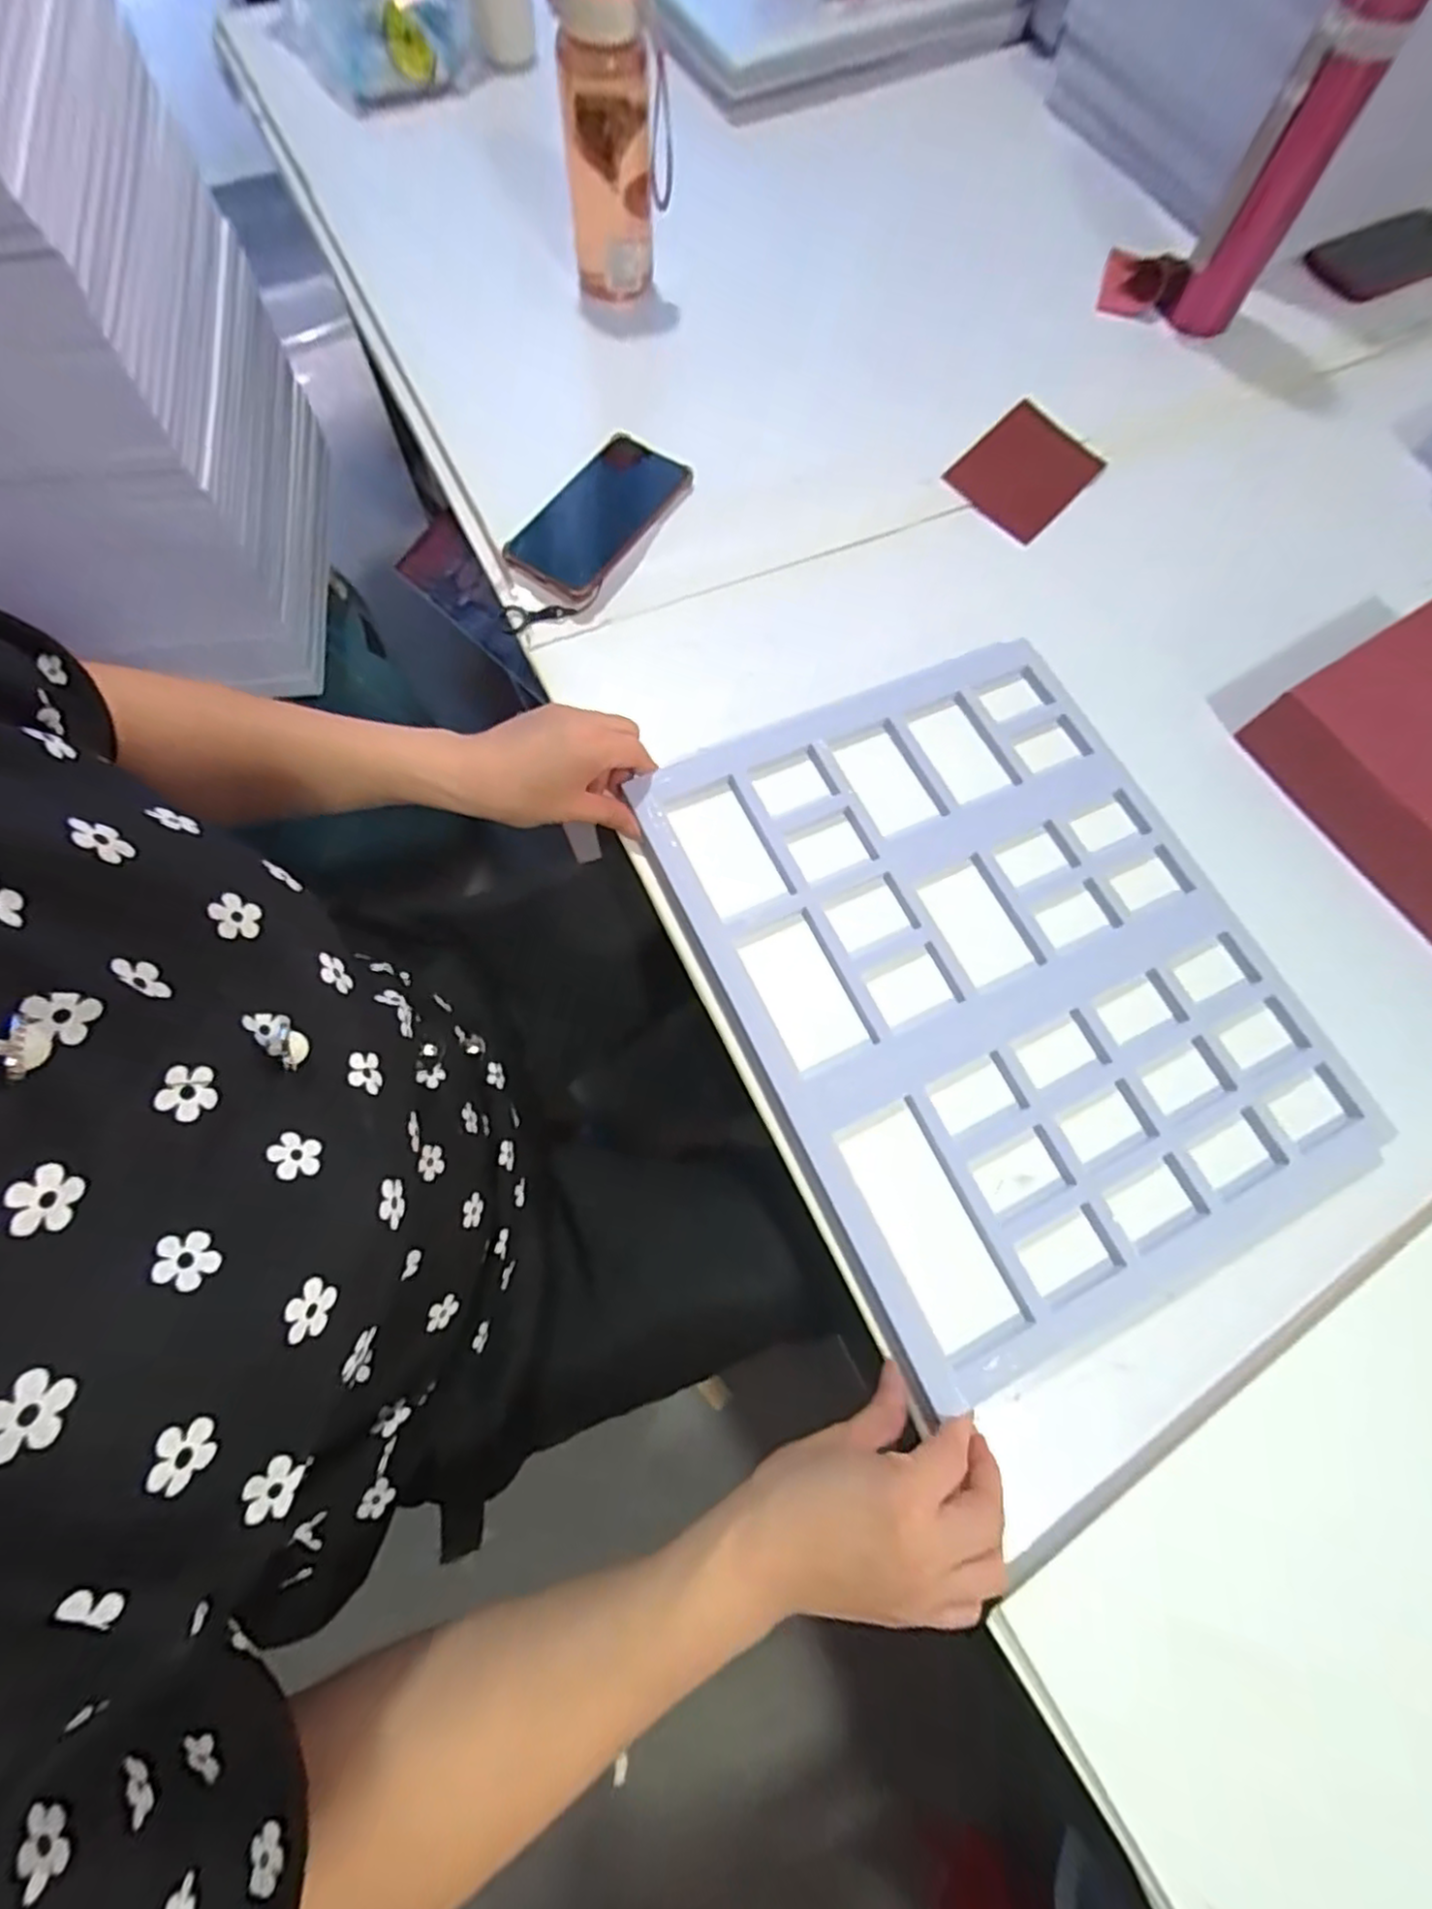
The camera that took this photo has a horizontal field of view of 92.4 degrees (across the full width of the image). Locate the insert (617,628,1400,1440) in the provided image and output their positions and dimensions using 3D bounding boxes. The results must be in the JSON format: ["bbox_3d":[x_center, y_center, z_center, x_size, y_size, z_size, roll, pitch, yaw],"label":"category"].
[{"bbox_3d":[0.183,0.009,0.456,0.350,0.033,0.438,-24,75,-8],"label":"insert"}]

